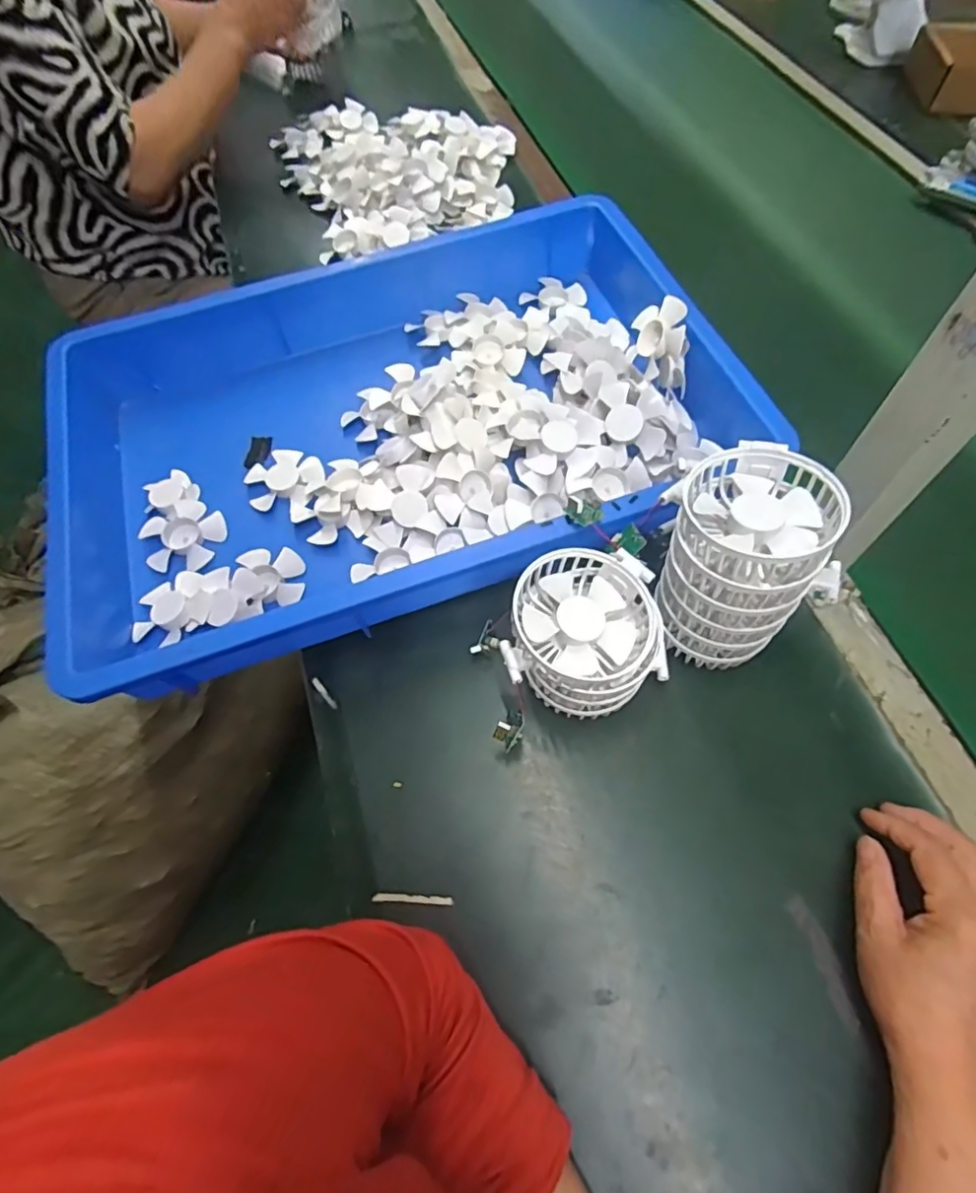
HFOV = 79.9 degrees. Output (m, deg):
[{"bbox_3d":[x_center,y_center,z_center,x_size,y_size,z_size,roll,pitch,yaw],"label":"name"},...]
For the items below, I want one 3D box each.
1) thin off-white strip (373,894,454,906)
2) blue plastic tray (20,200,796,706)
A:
[{"bbox_3d":[-0.050,0.205,0.393,0.053,0.005,0.005,2,62,3],"label":"thin off-white strip"},{"bbox_3d":[-0.085,-0.152,0.529,0.582,0.088,0.374,-18,63,-8],"label":"blue plastic tray"}]

